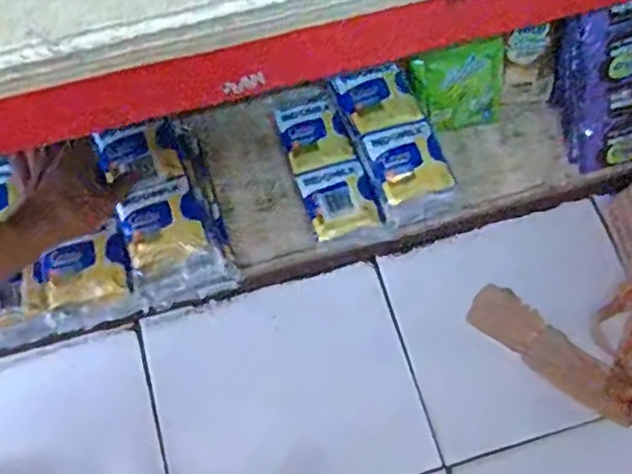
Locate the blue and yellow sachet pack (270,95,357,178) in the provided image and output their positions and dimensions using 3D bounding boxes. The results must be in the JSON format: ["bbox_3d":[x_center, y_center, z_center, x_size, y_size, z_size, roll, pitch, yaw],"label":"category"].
[{"bbox_3d":[-0.003,-0.118,0.683,0.072,0.008,0.085,-19,72,-7],"label":"blue and yellow sachet pack"}]

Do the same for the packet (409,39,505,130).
[{"bbox_3d":[0.170,-0.172,0.697,0.105,0.108,0.017,-16,40,0],"label":"packet"}]

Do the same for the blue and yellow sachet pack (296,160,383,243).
[{"bbox_3d":[0.024,-0.042,0.656,0.075,0.013,0.081,-17,72,-7],"label":"blue and yellow sachet pack"}]

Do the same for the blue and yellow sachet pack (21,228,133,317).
[{"bbox_3d":[-0.245,0.042,0.594,0.095,0.020,0.061,-21,90,-14],"label":"blue and yellow sachet pack"}]

